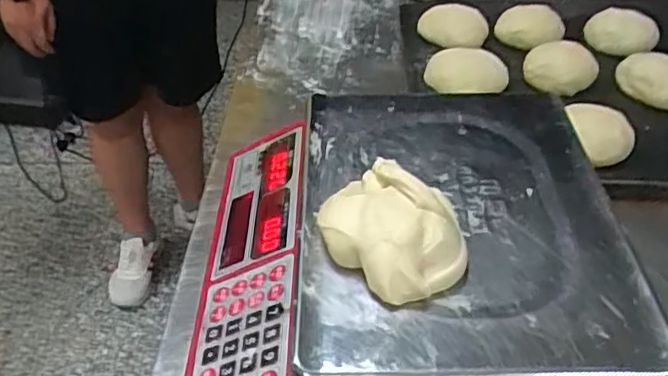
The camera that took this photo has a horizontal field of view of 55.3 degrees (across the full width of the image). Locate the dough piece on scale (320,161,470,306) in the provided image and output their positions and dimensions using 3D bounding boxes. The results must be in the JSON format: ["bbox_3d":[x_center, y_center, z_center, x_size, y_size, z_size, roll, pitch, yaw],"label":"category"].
[{"bbox_3d":[0.037,0.022,0.429,0.090,0.037,0.110,-7,40,-7],"label":"dough piece on scale"}]

